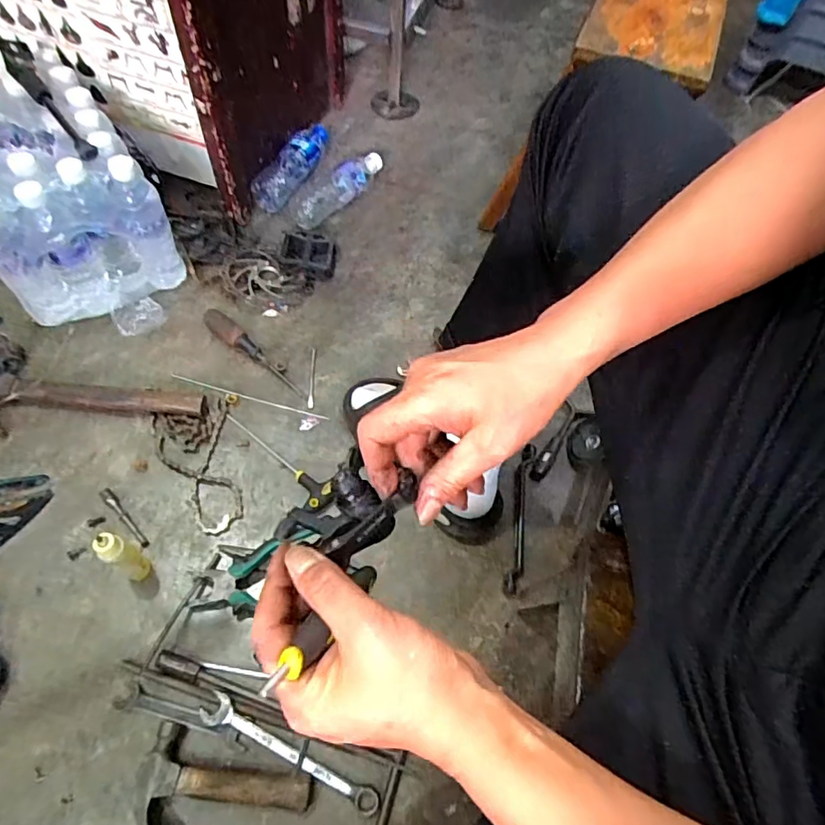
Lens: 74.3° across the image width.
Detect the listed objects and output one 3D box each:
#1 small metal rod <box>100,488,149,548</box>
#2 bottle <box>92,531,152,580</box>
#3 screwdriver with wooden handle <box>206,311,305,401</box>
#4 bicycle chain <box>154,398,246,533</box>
[{"bbox_3d":[-0.373,0.134,0.701,0.012,0.012,0.102,-39,69,-23],"label":"small metal rod"},{"bbox_3d":[-0.336,0.166,0.630,0.033,0.108,0.028,33,62,13],"label":"bottle"},{"bbox_3d":[-0.242,-0.093,0.833,0.195,0.034,0.032,37,63,15],"label":"screwdriver with wooden handle"},{"bbox_3d":[-0.293,0.076,0.749,0.099,0.017,0.194,-16,67,-12],"label":"bicycle chain"}]

